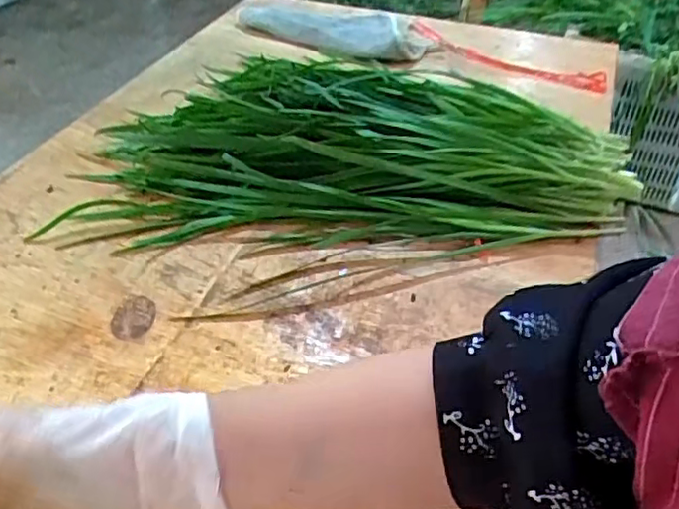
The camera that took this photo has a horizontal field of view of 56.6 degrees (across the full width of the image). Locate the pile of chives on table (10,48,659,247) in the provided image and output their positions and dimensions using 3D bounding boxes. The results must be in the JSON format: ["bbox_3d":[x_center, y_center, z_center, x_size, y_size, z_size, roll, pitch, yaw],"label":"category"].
[{"bbox_3d":[0.007,-0.138,0.670,0.520,0.045,0.344,-1,46,2],"label":"pile of chives on table"}]

